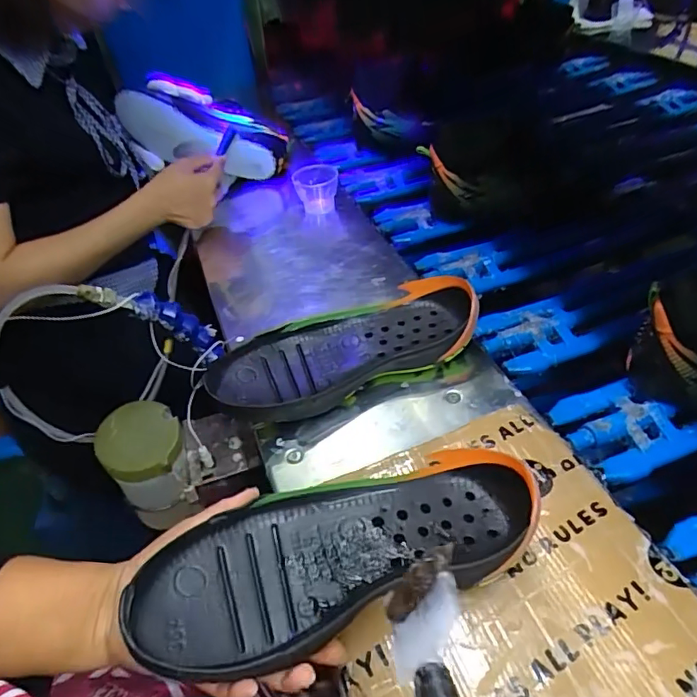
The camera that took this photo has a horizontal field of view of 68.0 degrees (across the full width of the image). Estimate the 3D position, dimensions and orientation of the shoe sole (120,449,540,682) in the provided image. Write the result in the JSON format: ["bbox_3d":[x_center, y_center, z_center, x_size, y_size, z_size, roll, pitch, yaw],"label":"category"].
[{"bbox_3d":[0.000,0.124,0.332,0.254,0.038,0.094,-12,43,-18],"label":"shoe sole"}]

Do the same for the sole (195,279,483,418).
[{"bbox_3d":[-0.002,0.003,0.498,0.263,0.052,0.098,-21,46,-14],"label":"sole"}]

